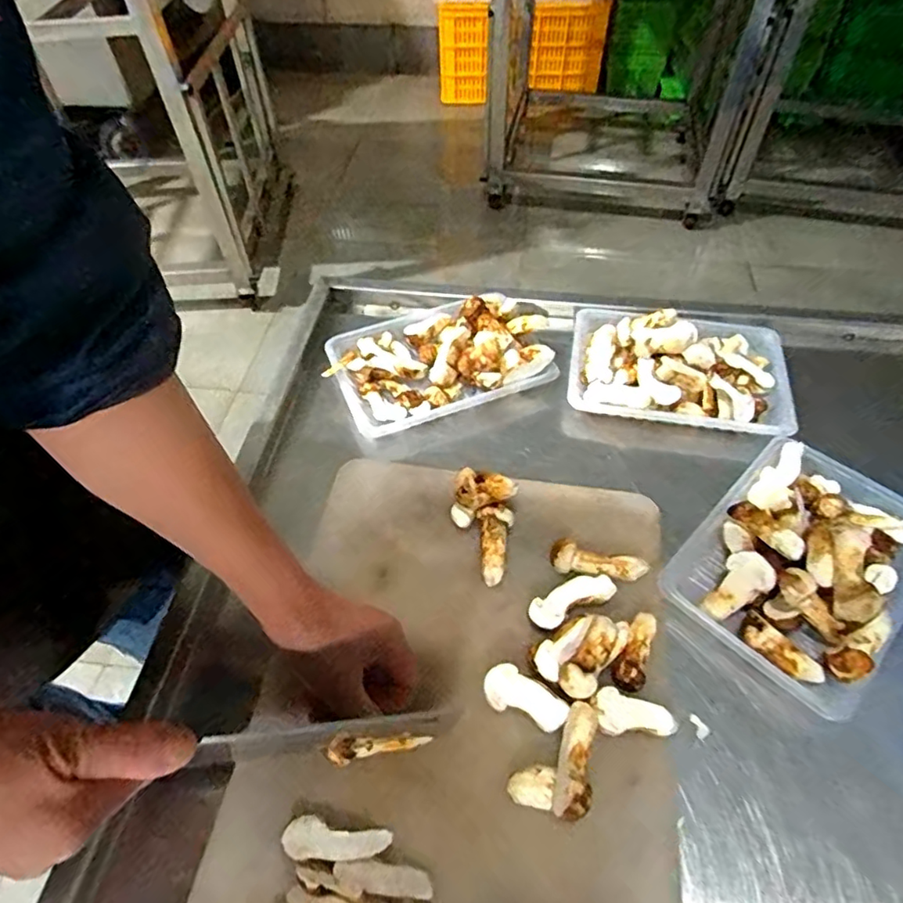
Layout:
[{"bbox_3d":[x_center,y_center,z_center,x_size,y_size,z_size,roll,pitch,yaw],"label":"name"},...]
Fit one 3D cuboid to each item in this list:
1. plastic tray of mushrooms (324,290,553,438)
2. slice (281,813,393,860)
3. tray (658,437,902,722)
[{"bbox_3d":[-0.012,-0.104,0.596,0.225,0.048,0.142,-17,54,-12],"label":"plastic tray of mushrooms"},{"bbox_3d":[-0.070,0.239,0.355,0.064,0.009,0.022,10,51,-8],"label":"slice"},{"bbox_3d":[0.283,0.080,0.455,0.209,0.069,0.150,-37,60,-25],"label":"tray"}]

